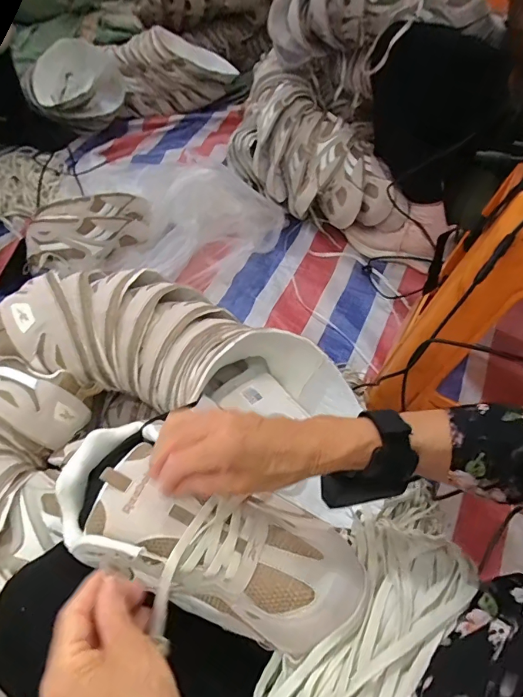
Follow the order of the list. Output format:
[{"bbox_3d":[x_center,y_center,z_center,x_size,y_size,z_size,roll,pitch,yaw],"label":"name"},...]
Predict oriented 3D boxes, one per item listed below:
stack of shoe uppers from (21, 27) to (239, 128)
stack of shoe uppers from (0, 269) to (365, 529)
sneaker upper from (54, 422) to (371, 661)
[{"bbox_3d":[-0.357,-0.747,1.195,0.564,0.200,0.198,-14,58,-12],"label":"stack of shoe uppers"},{"bbox_3d":[-0.101,-0.007,0.574,0.447,0.120,0.193,10,56,3],"label":"stack of shoe uppers"},{"bbox_3d":[-0.048,0.150,0.360,0.265,0.057,0.120,21,57,11],"label":"sneaker upper"}]

